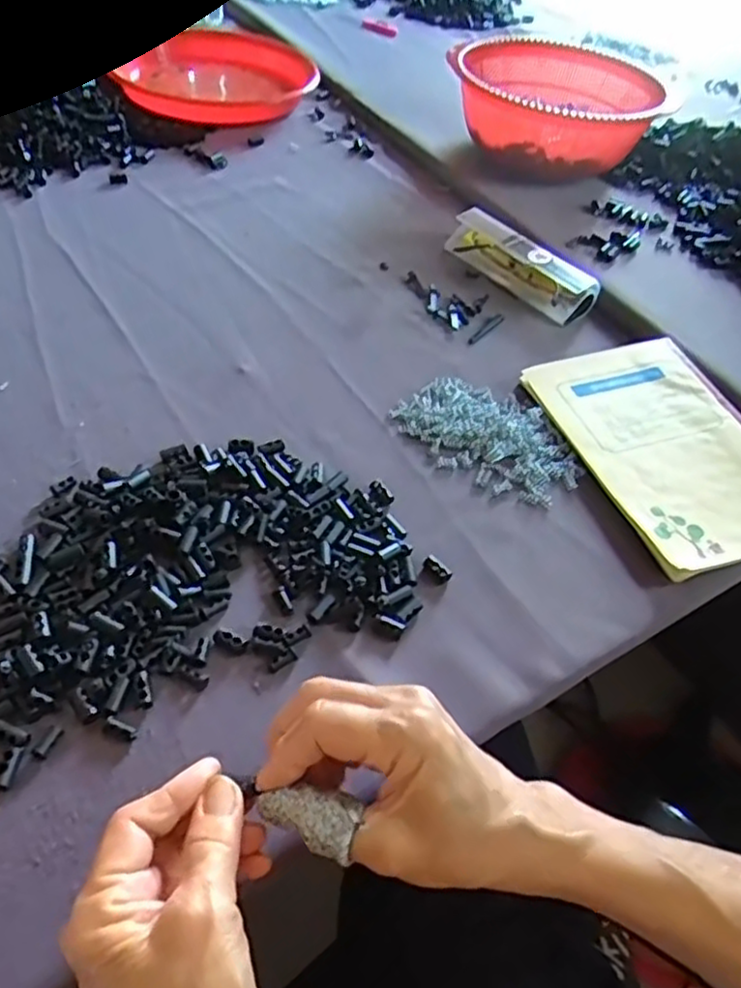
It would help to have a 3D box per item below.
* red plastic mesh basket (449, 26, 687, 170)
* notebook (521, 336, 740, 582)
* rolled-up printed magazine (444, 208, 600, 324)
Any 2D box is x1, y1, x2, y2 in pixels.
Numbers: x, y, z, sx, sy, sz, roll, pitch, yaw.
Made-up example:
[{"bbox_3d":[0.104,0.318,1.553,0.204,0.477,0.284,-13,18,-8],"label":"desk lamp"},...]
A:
[{"bbox_3d":[0.198,-0.431,0.792,0.215,0.094,0.200,26,51,18],"label":"red plastic mesh basket"},{"bbox_3d":[0.220,-0.039,0.511,0.145,0.010,0.201,-14,51,-17],"label":"notebook"},{"bbox_3d":[0.137,-0.214,0.649,0.039,0.030,0.151,-31,57,-28],"label":"rolled-up printed magazine"}]

